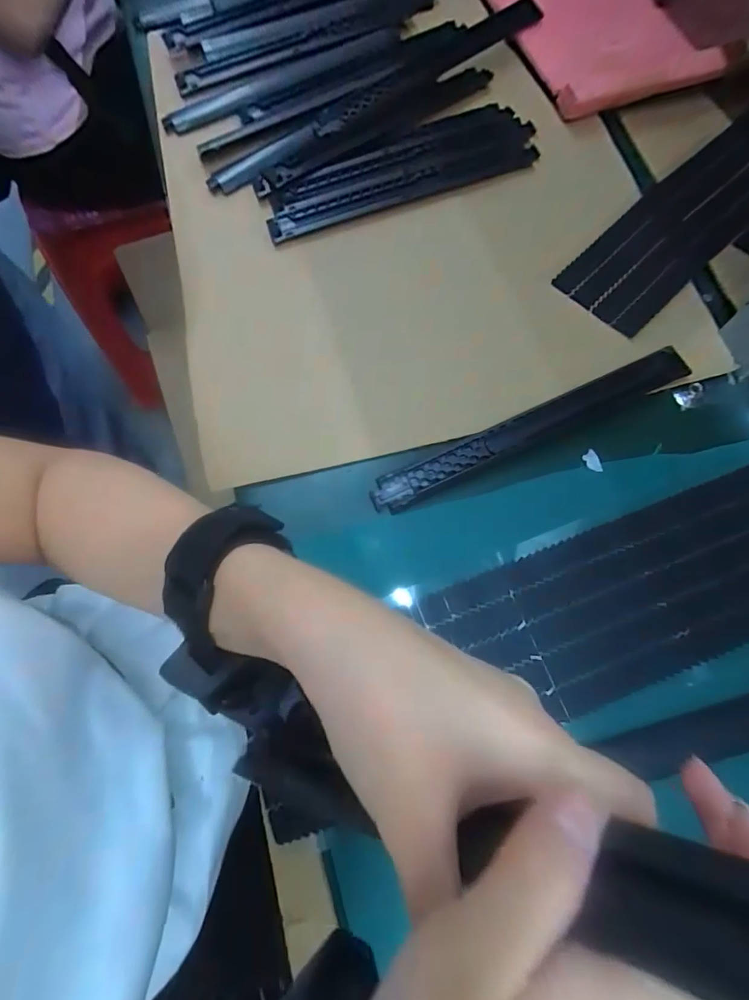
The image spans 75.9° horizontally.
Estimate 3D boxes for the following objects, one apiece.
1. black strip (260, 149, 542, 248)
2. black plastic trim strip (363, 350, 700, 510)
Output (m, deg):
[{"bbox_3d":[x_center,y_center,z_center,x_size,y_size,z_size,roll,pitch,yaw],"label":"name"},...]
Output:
[{"bbox_3d":[0.026,-0.260,0.405,0.237,0.010,0.021,-19,72,-7],"label":"black strip"},{"bbox_3d":[0.108,-0.051,0.333,0.235,0.012,0.024,-24,73,-8],"label":"black plastic trim strip"}]

